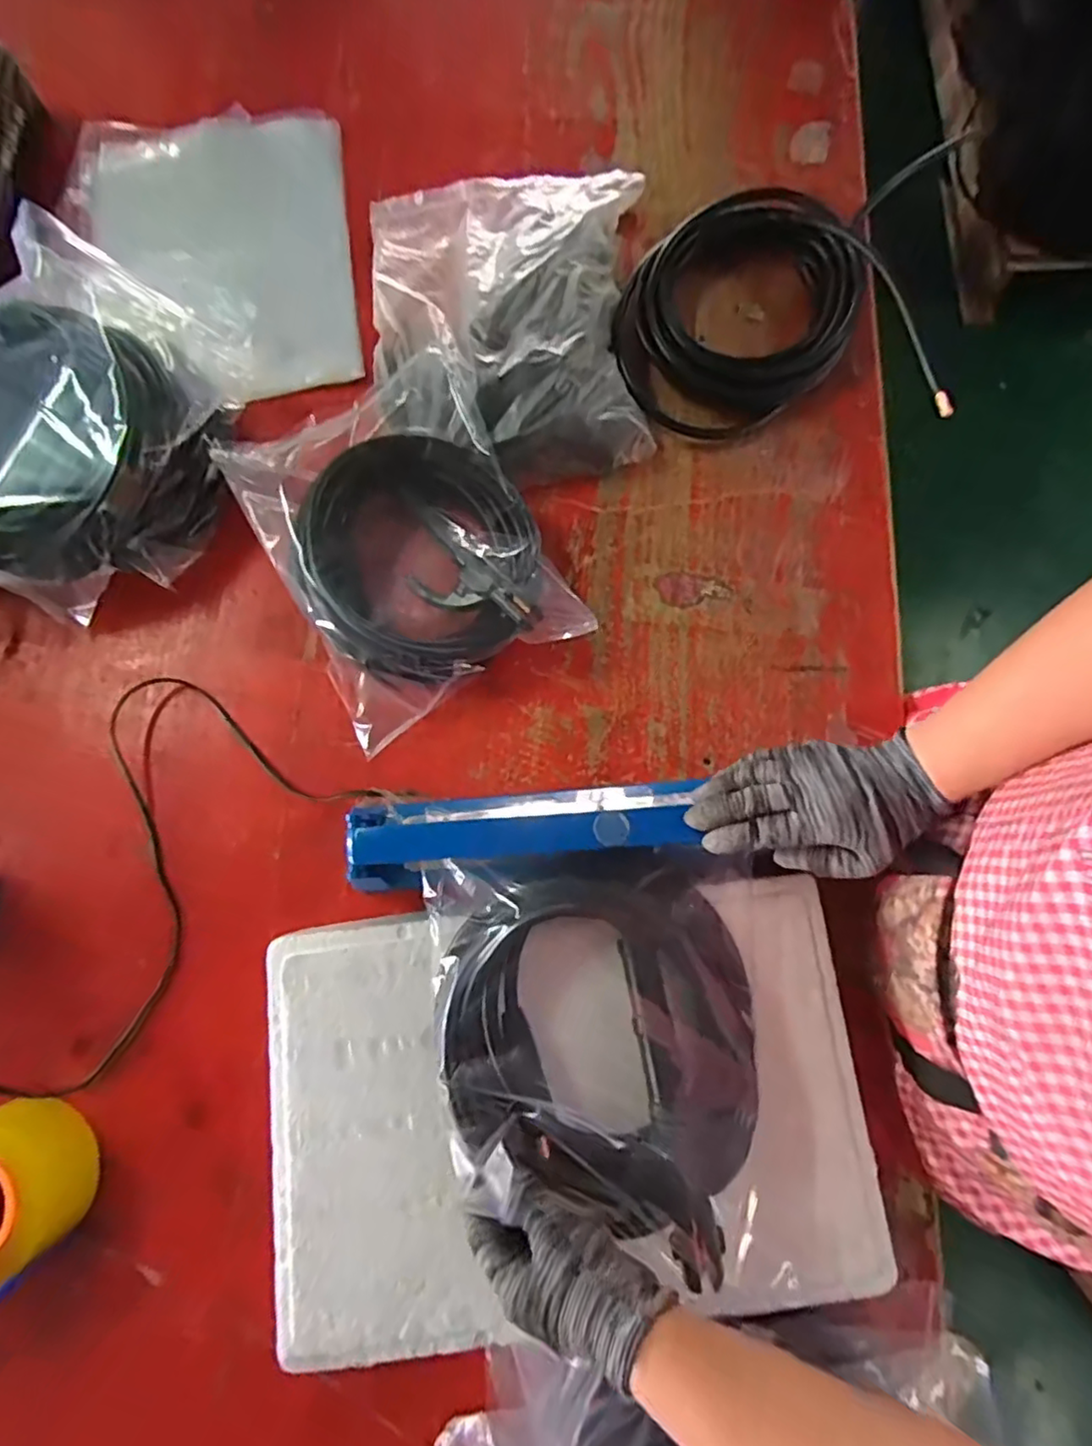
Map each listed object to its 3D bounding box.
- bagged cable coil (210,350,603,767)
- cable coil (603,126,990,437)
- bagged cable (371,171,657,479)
[{"bbox_3d":[-0.136,-0.171,0.594,0.233,0.065,0.322,-28,80,-5],"label":"bagged cable coil"},{"bbox_3d":[0.225,-0.418,0.650,0.315,0.056,0.247,-10,78,-2],"label":"cable coil"},{"bbox_3d":[-0.039,-0.417,0.644,0.272,0.064,0.353,-4,78,-1],"label":"bagged cable"}]

